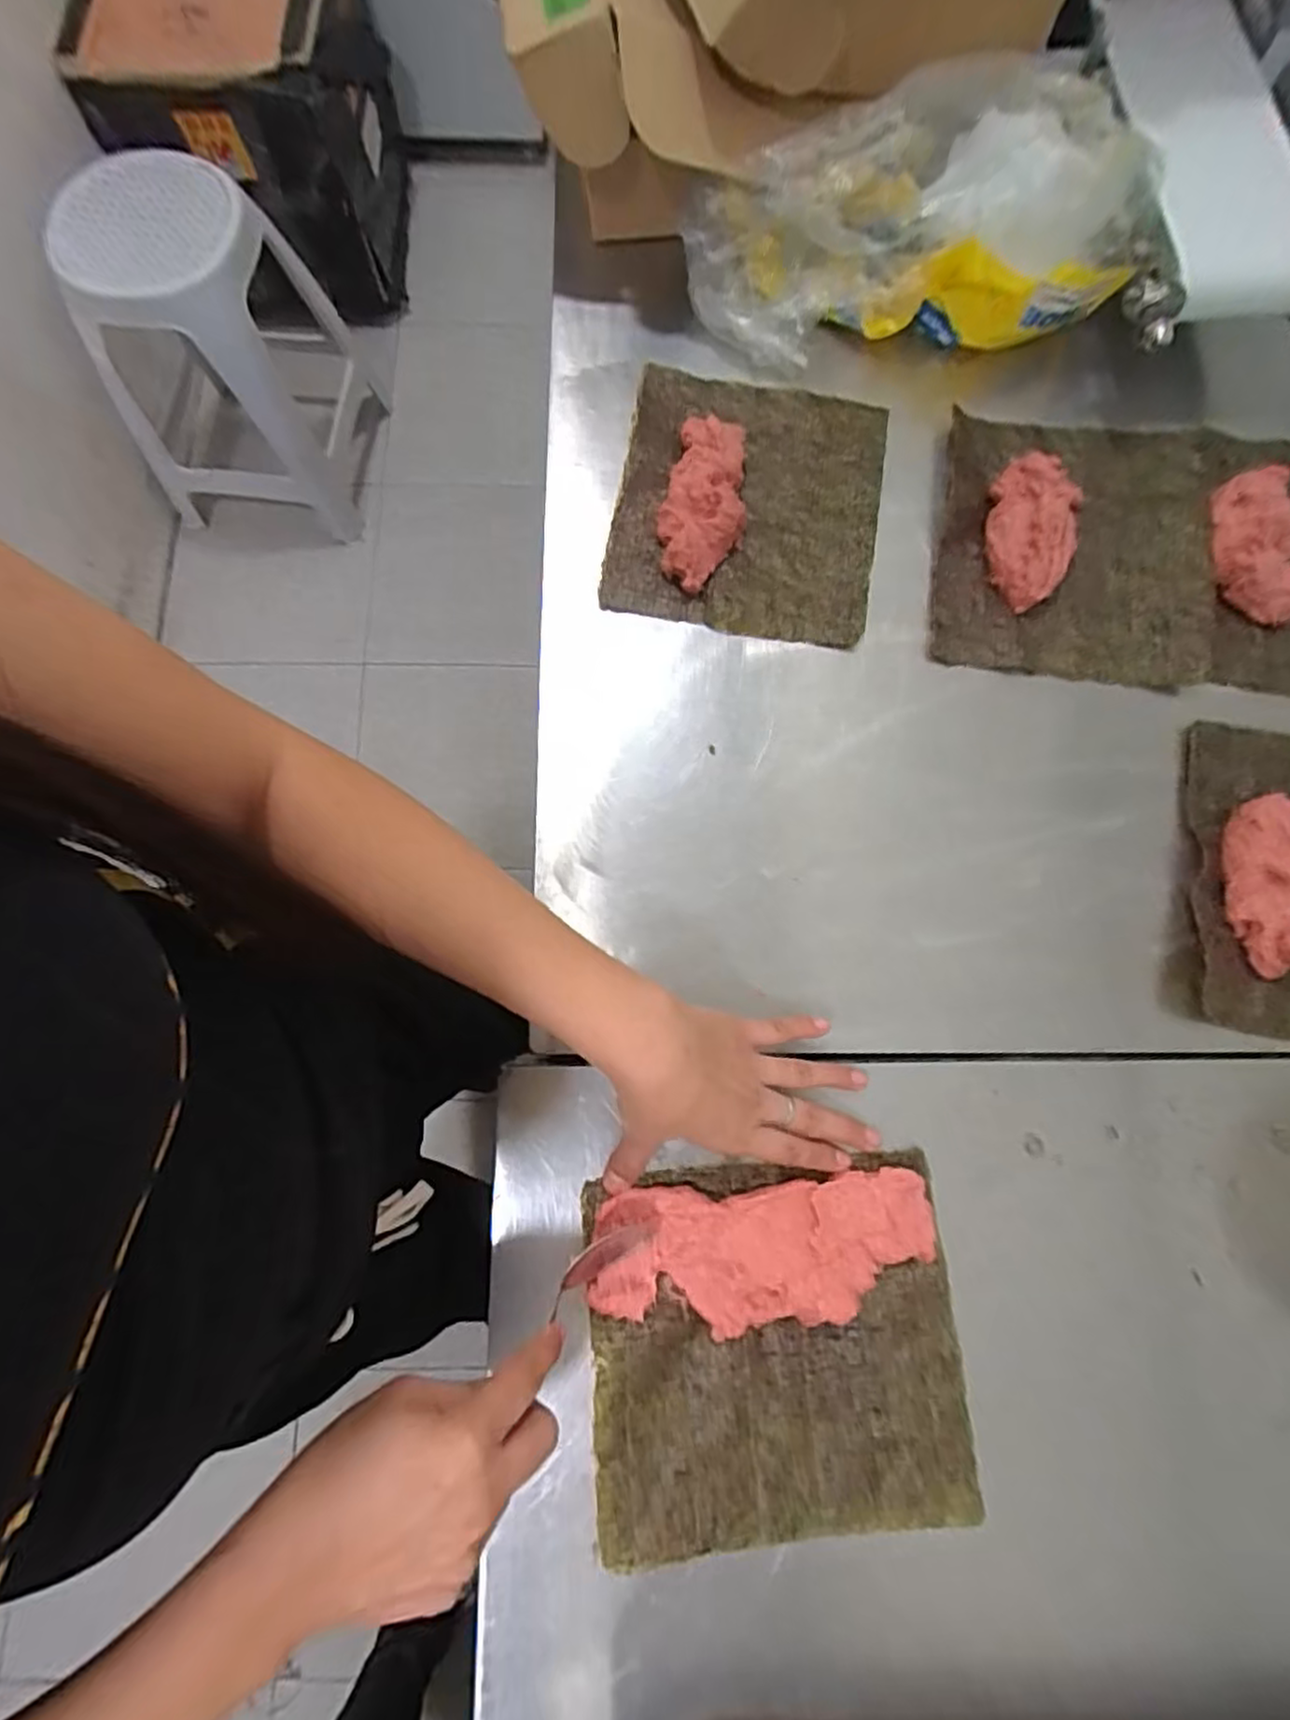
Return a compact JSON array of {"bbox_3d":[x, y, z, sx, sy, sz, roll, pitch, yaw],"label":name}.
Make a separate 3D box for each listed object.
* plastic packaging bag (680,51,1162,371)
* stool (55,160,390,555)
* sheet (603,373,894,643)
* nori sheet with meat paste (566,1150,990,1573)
[{"bbox_3d":[0.186,-0.442,0.493,0.300,0.120,0.113,-5,78,-1],"label":"plastic packaging bag"},{"bbox_3d":[-0.732,-0.879,1.255,0.351,0.498,0.381,3,78,1],"label":"stool"},{"bbox_3d":[0.075,-0.261,0.497,0.183,0.035,0.201,10,78,2],"label":"sheet"},{"bbox_3d":[0.070,0.265,0.383,0.197,0.023,0.180,-5,78,-1],"label":"nori sheet with meat paste"}]

